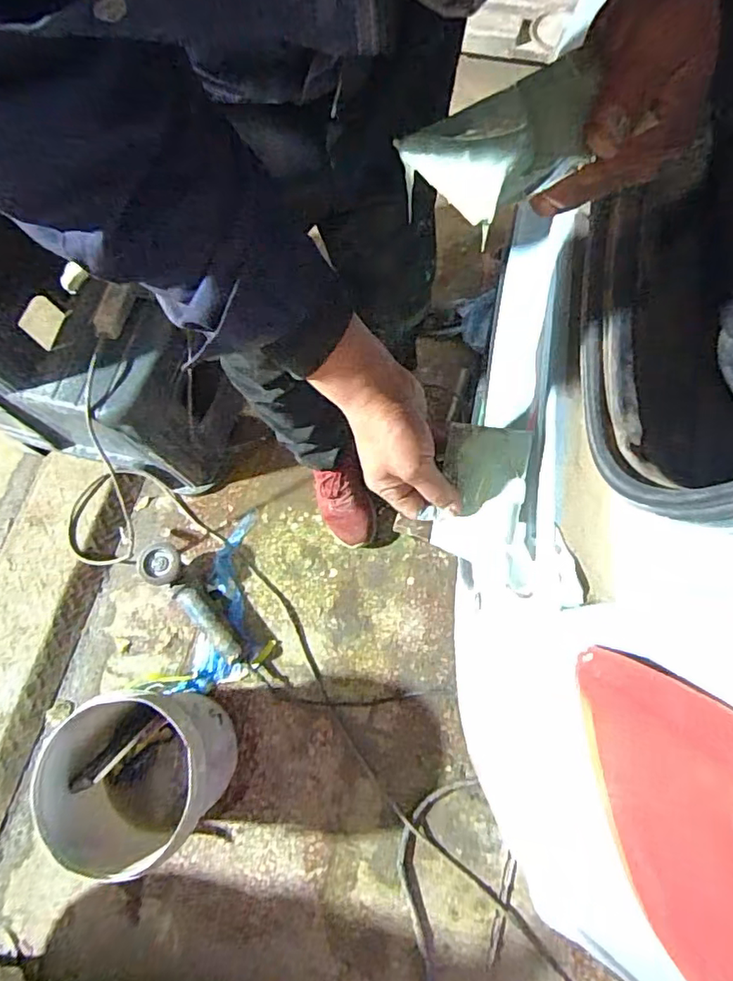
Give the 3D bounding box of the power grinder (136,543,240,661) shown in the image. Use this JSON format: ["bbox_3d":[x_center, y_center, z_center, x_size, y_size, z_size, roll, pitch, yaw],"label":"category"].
[{"bbox_3d":[-0.345,0.217,1.094,0.284,0.078,0.083,40,81,15],"label":"power grinder"}]

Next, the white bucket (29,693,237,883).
[{"bbox_3d":[-0.376,0.480,0.918,0.248,0.214,0.245,0,75,2],"label":"white bucket"}]

